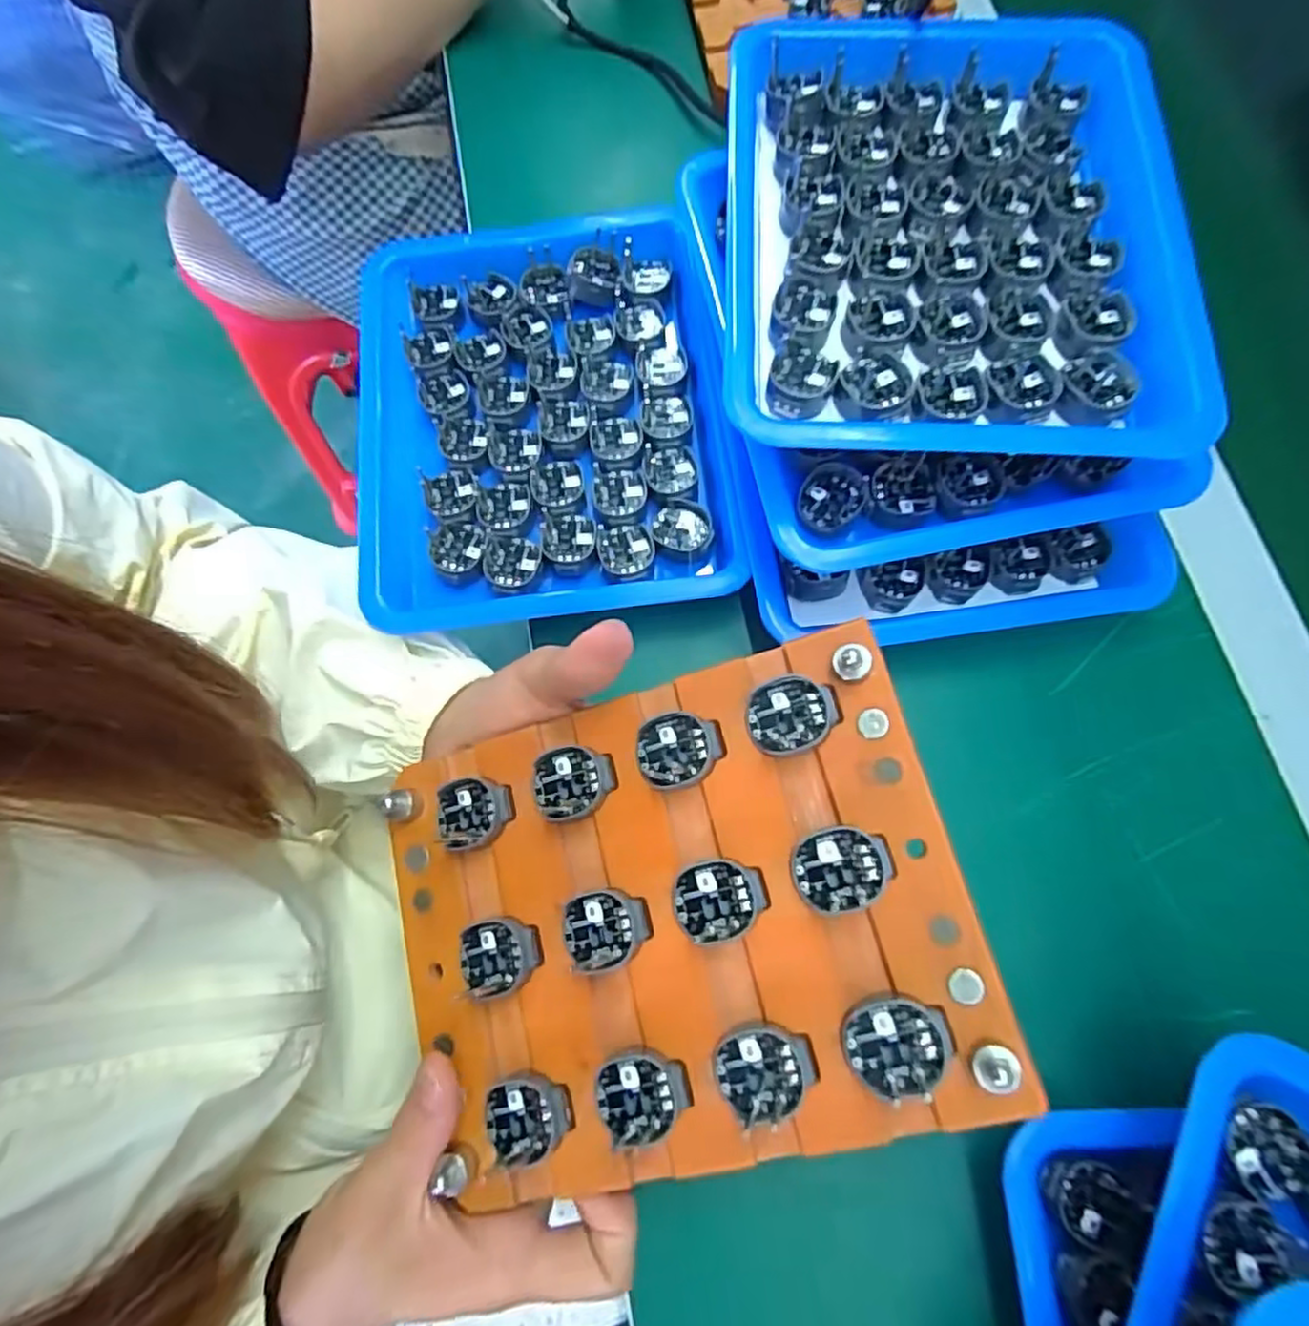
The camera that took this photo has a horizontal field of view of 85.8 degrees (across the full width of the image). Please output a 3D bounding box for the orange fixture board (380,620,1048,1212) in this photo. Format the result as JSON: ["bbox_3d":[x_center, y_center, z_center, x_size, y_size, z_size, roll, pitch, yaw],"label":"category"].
[{"bbox_3d":[0.003,0.083,0.233,0.184,0.009,0.146,-19,72,11],"label":"orange fixture board"}]

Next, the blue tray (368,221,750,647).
[{"bbox_3d":[-0.053,-0.118,0.337,0.172,0.022,0.210,-8,72,0],"label":"blue tray"}]

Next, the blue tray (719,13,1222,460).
[{"bbox_3d":[0.121,-0.174,0.283,0.181,0.026,0.205,3,72,4],"label":"blue tray"}]

